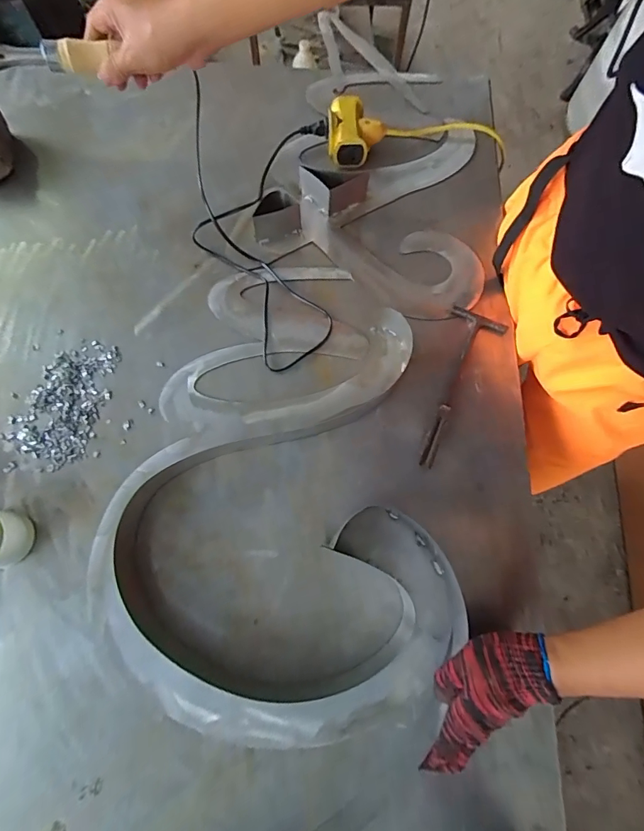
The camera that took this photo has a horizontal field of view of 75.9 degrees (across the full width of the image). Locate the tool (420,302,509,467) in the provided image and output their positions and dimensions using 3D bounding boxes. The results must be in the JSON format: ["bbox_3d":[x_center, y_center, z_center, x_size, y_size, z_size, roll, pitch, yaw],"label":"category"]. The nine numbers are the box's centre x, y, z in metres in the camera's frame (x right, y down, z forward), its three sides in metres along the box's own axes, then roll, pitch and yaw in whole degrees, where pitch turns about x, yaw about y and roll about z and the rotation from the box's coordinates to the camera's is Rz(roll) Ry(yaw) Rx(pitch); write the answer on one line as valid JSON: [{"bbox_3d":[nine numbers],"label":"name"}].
[{"bbox_3d":[0.176,-0.038,0.528,0.072,0.010,0.223,21,75,4],"label":"tool"}]

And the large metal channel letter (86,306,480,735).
[{"bbox_3d":[-0.061,0.119,0.478,0.406,0.057,0.456,-8,75,-4],"label":"large metal channel letter"}]

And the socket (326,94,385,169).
[{"bbox_3d":[0.051,-0.415,0.614,0.086,0.052,0.090,-3,75,-3],"label":"socket"}]

